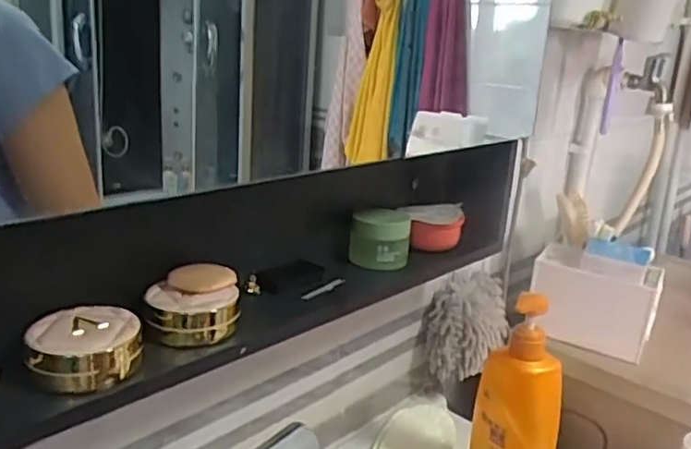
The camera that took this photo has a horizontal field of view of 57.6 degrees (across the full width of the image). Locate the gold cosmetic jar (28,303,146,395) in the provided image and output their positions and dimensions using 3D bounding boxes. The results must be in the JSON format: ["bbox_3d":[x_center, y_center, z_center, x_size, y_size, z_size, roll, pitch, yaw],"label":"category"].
[{"bbox_3d":[-0.177,0.084,0.428,0.070,0.033,0.071,4,17,-1],"label":"gold cosmetic jar"}]

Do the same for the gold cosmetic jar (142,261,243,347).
[{"bbox_3d":[-0.119,0.061,0.493,0.069,0.042,0.065,1,17,-11],"label":"gold cosmetic jar"}]

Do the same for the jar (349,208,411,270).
[{"bbox_3d":[0.037,0.014,0.660,0.059,0.053,0.053,6,17,6],"label":"jar"}]

